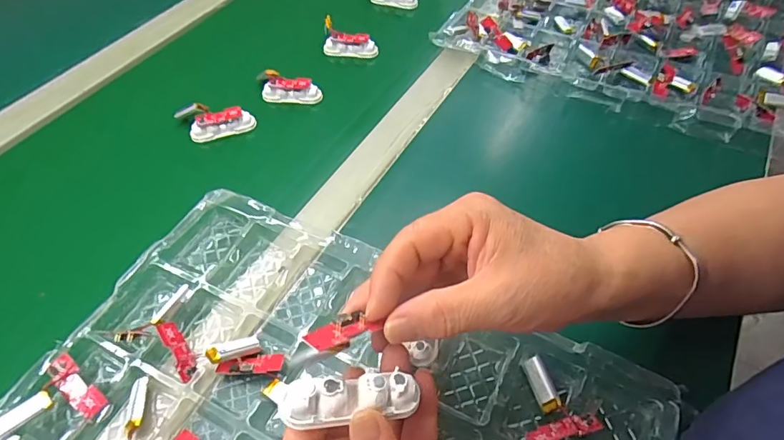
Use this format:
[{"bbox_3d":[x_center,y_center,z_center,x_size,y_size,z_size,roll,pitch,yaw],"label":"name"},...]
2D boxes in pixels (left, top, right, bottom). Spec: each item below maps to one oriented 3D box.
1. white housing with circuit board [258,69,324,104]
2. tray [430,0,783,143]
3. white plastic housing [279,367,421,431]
[{"bbox_3d":[-0.109,-0.138,0.500,0.069,0.028,0.021,13,55,11],"label":"white housing with circuit board"},{"bbox_3d":[0.330,-0.295,0.624,0.372,0.046,0.506,24,55,16],"label":"tray"},{"bbox_3d":[-0.018,0.078,0.214,0.060,0.015,0.017,0,52,-11],"label":"white plastic housing"}]

